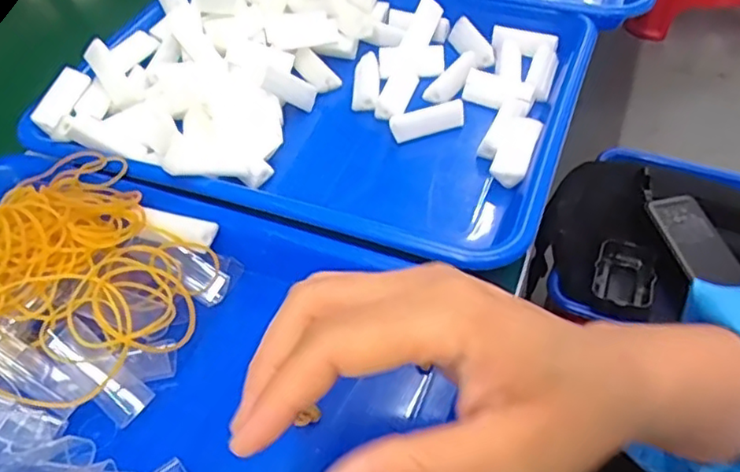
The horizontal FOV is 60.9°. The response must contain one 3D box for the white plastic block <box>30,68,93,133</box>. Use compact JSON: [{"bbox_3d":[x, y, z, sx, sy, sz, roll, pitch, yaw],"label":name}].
[{"bbox_3d":[-0.201,-0.089,0.407,0.016,0.010,0.046,14,65,17],"label":"white plastic block"}]

